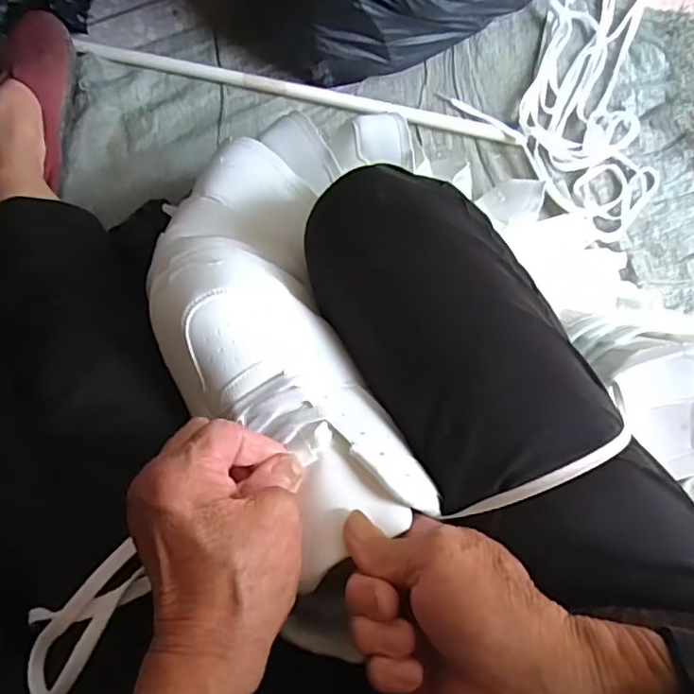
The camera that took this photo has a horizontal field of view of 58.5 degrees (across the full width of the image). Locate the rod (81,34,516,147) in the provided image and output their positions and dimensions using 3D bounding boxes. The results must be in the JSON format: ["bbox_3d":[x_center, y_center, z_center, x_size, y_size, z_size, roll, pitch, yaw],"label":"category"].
[{"bbox_3d":[-0.066,-0.327,0.787,0.579,0.019,0.021,15,84,1],"label":"rod"}]

